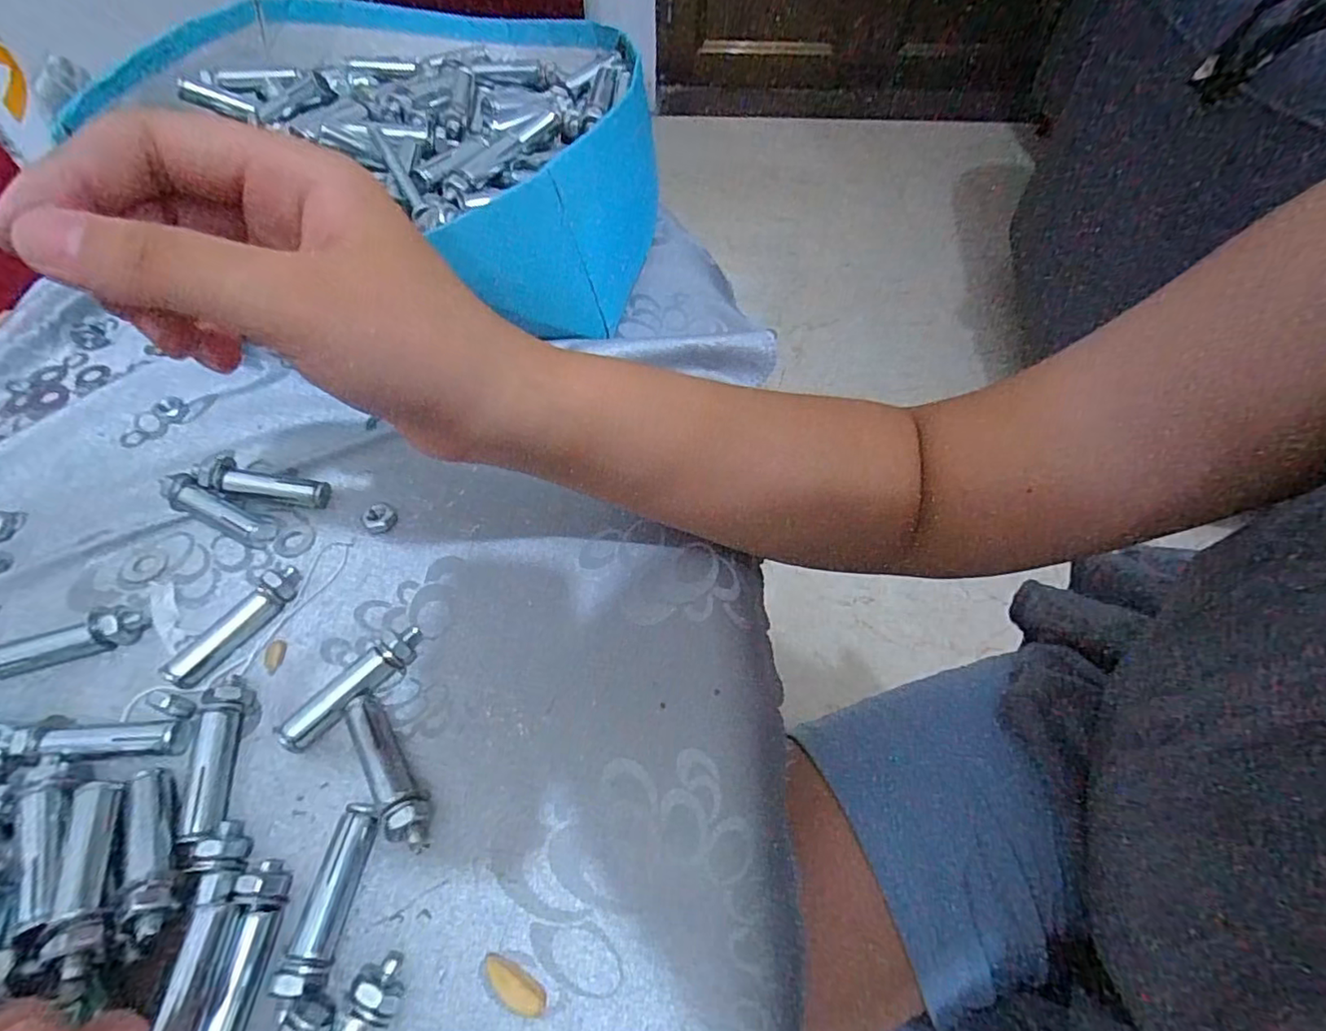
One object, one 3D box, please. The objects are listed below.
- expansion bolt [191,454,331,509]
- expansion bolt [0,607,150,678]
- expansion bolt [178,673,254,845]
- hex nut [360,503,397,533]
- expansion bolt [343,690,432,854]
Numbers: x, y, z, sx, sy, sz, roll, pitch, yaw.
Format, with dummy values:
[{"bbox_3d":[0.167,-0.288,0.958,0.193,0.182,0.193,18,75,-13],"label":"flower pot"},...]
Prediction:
[{"bbox_3d":[-0.178,-0.014,0.275,0.055,0.015,0.014,13,54,-11],"label":"expansion bolt"},{"bbox_3d":[-0.230,0.047,0.234,0.058,0.010,0.013,-15,56,-11],"label":"expansion bolt"},{"bbox_3d":[-0.153,0.081,0.212,0.012,0.013,0.056,-11,55,-9],"label":"expansion bolt"},{"bbox_3d":[-0.126,0.001,0.274,0.013,0.007,0.012,-37,63,-24],"label":"hex nut"},{"bbox_3d":[-0.093,0.086,0.211,0.014,0.014,0.054,-27,59,-19],"label":"expansion bolt"}]

